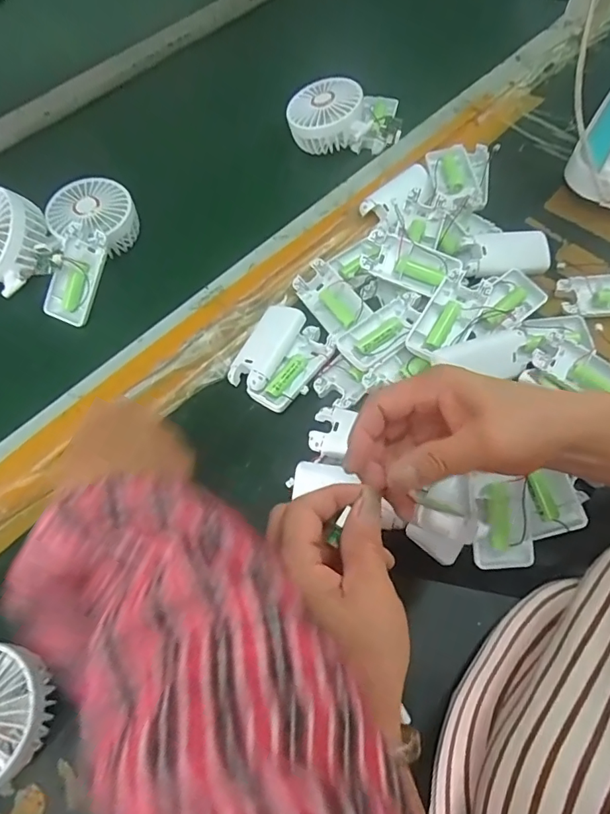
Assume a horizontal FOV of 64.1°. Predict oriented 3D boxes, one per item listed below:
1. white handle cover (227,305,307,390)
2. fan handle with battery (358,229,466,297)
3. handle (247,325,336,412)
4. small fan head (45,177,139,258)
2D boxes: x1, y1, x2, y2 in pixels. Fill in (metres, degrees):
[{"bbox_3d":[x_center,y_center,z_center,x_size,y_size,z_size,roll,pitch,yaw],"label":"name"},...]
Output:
[{"bbox_3d":[-0.036,-0.059,0.462,0.037,0.013,0.091,25,70,11],"label":"white handle cover"},{"bbox_3d":[0.100,-0.134,0.461,0.088,0.025,0.042,17,69,8],"label":"fan handle with battery"},{"bbox_3d":[-0.008,-0.038,0.454,0.043,0.016,0.093,35,72,15],"label":"handle"},{"bbox_3d":[-0.217,-0.198,0.509,0.084,0.037,0.084,0,67,1],"label":"small fan head"}]

